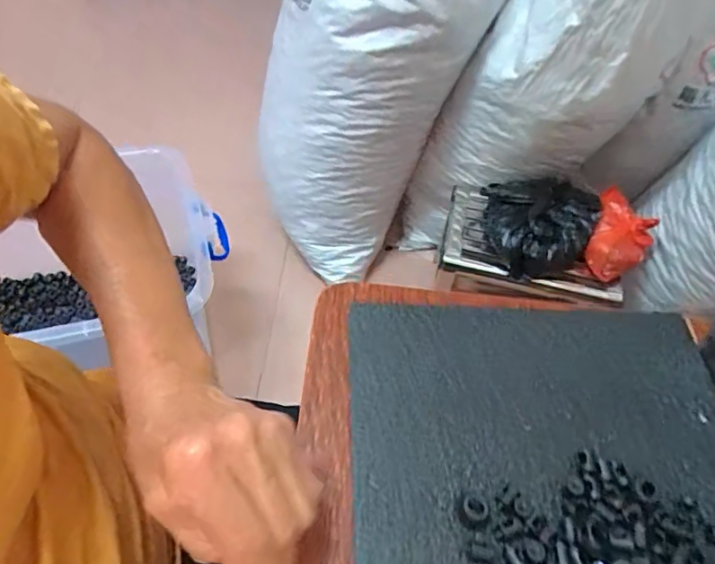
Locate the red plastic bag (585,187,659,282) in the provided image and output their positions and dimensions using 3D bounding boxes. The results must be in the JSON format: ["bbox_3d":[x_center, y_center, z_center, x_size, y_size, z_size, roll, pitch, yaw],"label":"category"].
[{"bbox_3d":[0.427,-0.079,0.862,0.092,0.072,0.159,25,55,13],"label":"red plastic bag"}]

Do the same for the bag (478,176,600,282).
[{"bbox_3d":[0.306,-0.093,0.853,0.180,0.083,0.172,2,53,-3],"label":"bag"}]

